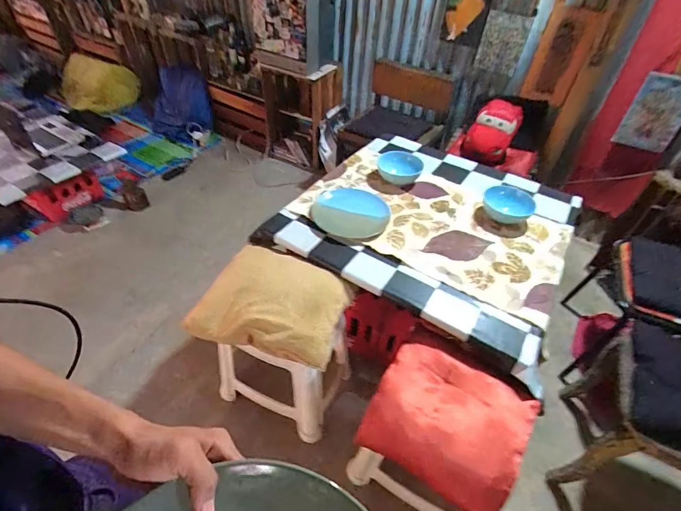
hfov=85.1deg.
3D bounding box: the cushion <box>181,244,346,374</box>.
[{"bbox_3d":[-0.185,0.115,1.039,0.382,0.106,0.310,13,45,9],"label":"cushion"}]

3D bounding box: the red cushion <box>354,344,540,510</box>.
[{"bbox_3d":[0.247,0.383,0.873,0.326,0.071,0.286,26,48,20],"label":"red cushion"}]

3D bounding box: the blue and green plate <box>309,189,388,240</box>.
[{"bbox_3d":[0.039,-0.149,1.234,0.240,0.039,0.249,2,45,-2],"label":"blue and green plate"}]

